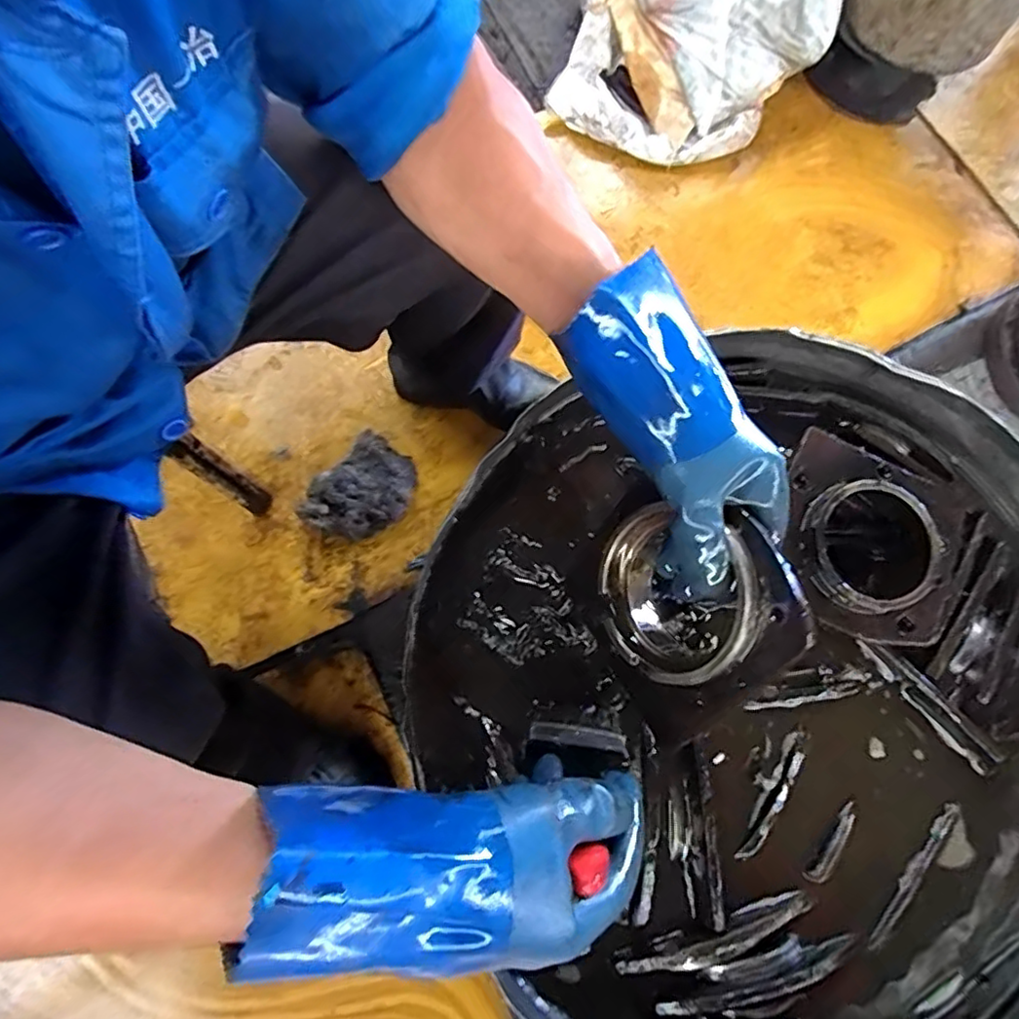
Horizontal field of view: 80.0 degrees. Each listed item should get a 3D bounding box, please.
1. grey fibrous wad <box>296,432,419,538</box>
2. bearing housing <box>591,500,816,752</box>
[{"bbox_3d":[-0.210,-0.031,0.886,0.122,0.062,0.168,28,73,6],"label":"grey fibrous wad"},{"bbox_3d":[0.120,0.065,0.409,0.039,0.141,0.135,4,45,-41],"label":"bearing housing"}]

